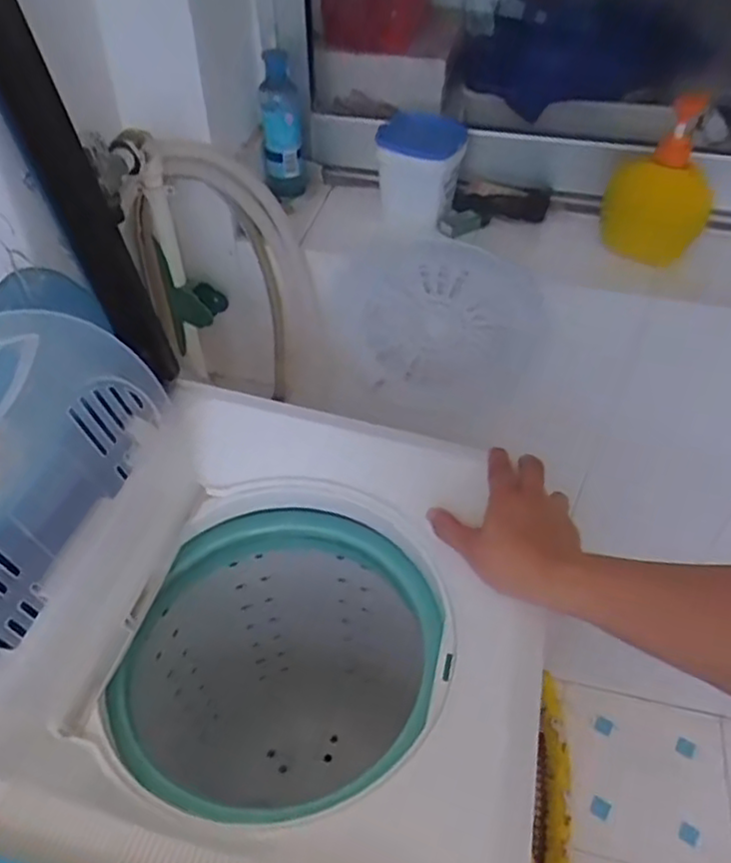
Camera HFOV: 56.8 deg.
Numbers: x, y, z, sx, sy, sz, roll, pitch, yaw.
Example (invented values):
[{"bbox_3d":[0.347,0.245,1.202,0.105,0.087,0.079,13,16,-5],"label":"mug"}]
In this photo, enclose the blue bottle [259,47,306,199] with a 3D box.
[{"bbox_3d":[-0.102,-0.367,0.814,0.045,0.160,0.044,-4,46,-4],"label":"blue bottle"}]

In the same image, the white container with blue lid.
[{"bbox_3d":[0.061,-0.298,0.781,0.096,0.114,0.067,7,46,6],"label":"white container with blue lid"}]

